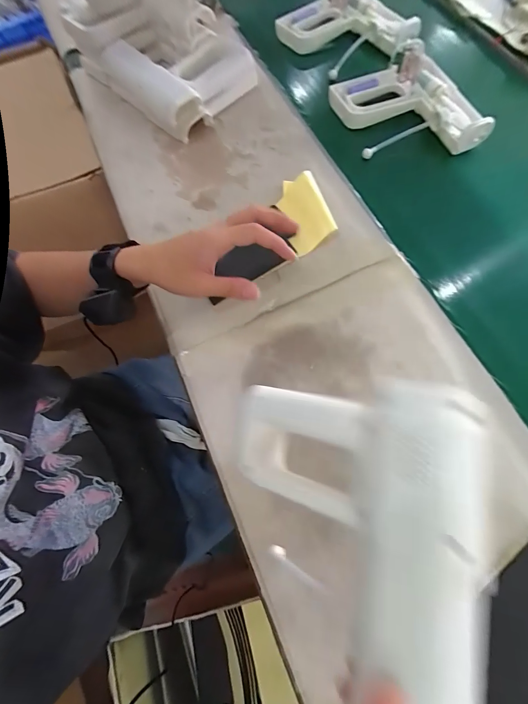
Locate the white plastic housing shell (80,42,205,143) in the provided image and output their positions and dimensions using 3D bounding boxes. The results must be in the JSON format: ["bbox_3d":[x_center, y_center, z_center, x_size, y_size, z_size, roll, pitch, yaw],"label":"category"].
[{"bbox_3d":[-0.217,-0.465,0.541,0.293,0.060,0.063,40,77,17],"label":"white plastic housing shell"}]

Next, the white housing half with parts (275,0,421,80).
[{"bbox_3d":[0.154,-0.610,0.596,0.187,0.044,0.262,-39,72,-10],"label":"white housing half with parts"}]

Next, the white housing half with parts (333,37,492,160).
[{"bbox_3d":[0.236,-0.399,0.517,0.192,0.040,0.226,-23,70,-4],"label":"white housing half with parts"}]

